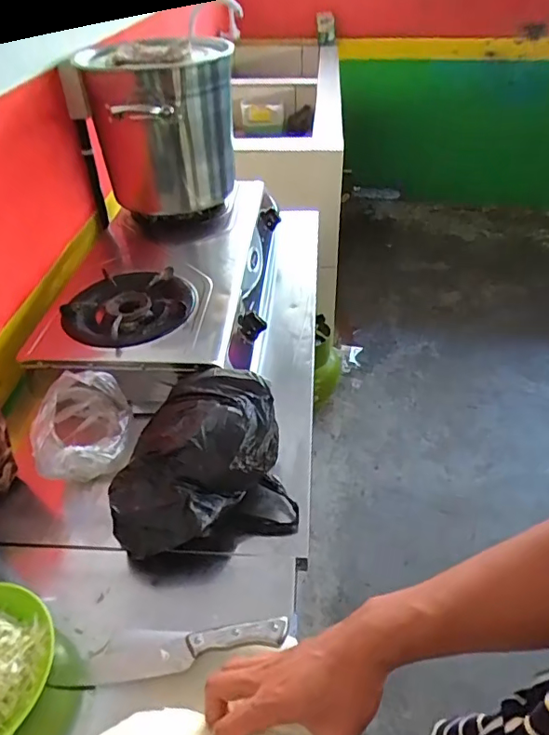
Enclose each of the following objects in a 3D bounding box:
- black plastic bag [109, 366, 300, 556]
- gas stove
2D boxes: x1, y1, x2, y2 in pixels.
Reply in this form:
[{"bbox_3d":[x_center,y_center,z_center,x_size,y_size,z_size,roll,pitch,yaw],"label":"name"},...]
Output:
[{"bbox_3d":[-0.103,0.122,0.704,0.222,0.120,0.220,-12,41,-10],"label":"black plastic bag"},{"bbox_3d":[-0.207,-0.200,1.021,0.378,0.090,0.610,0,41,4],"label":"gas stove"}]

